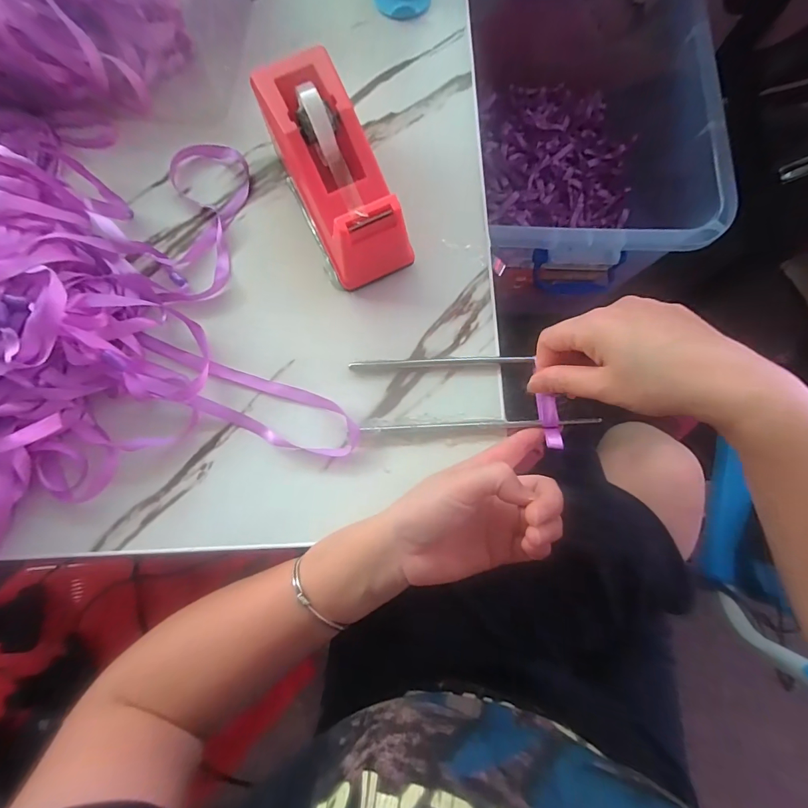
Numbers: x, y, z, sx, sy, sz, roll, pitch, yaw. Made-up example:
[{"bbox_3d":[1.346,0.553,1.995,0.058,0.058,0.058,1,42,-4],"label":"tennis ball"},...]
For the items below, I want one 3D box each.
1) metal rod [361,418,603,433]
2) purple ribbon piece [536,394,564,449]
[{"bbox_3d":[0.057,0.015,0.298,0.172,0.008,0.006,-2,80,0],"label":"metal rod"},{"bbox_3d":[0.107,0.013,0.293,0.013,0.007,0.040,-6,72,-2],"label":"purple ribbon piece"}]

